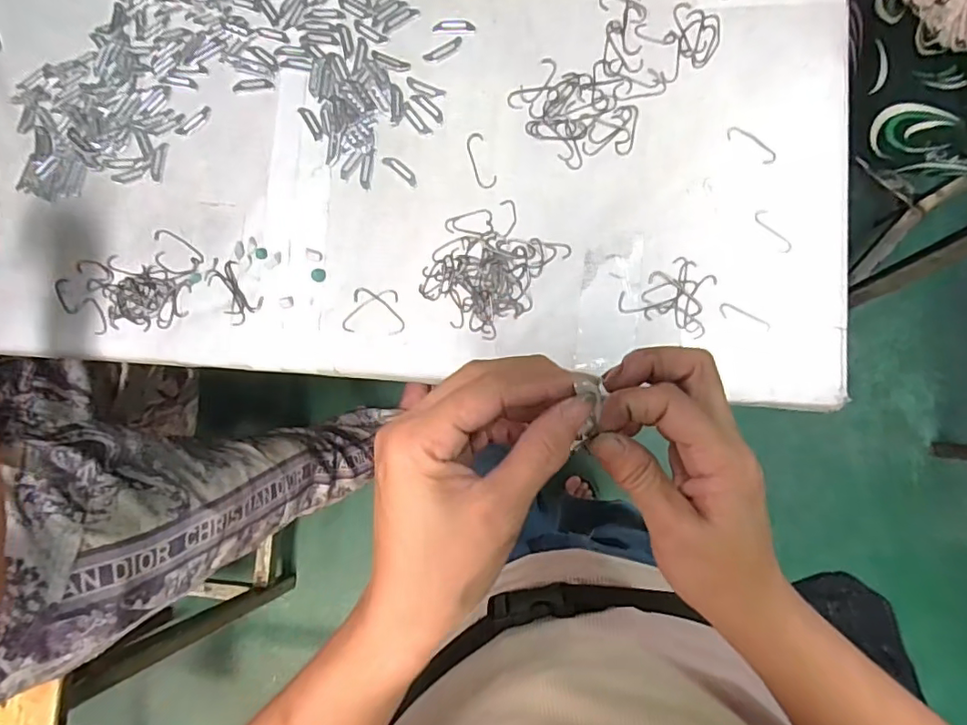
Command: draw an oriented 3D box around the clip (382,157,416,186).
[{"bbox_3d":[-0.069,-0.161,0.469,0.034,0.004,0.010,40,88,7],"label":"clip"}]

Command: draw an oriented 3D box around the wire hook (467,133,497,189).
[{"bbox_3d":[-0.002,-0.165,0.463,0.016,0.004,0.049,-17,83,2],"label":"wire hook"}]

